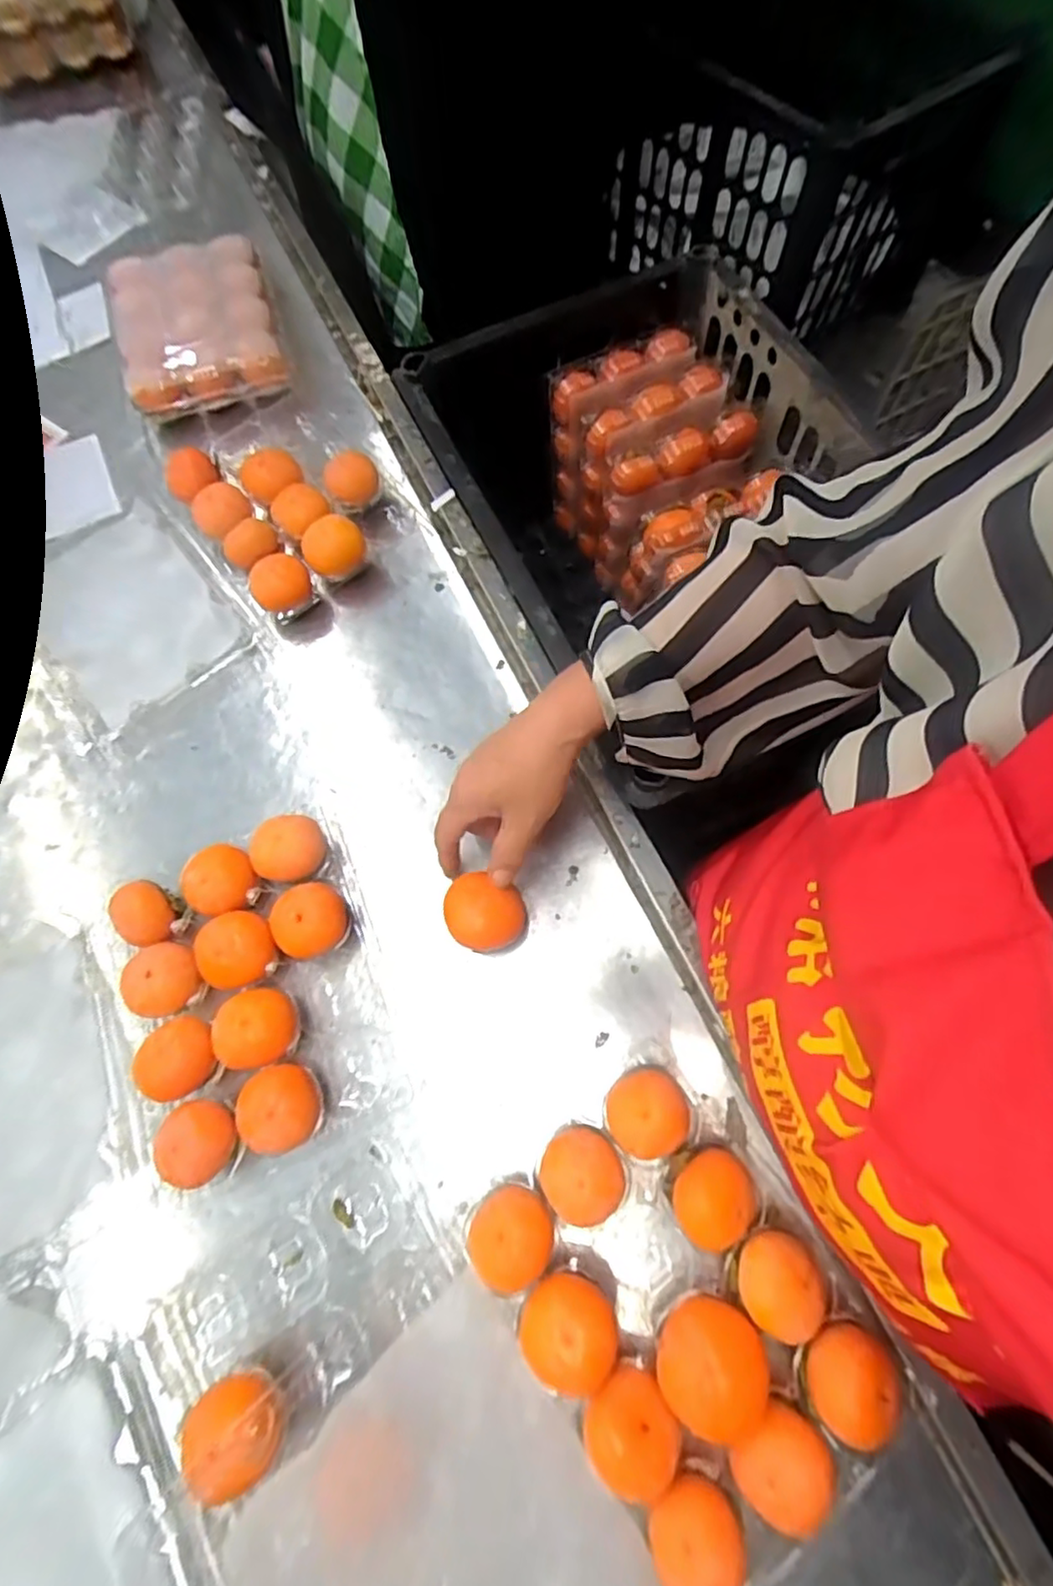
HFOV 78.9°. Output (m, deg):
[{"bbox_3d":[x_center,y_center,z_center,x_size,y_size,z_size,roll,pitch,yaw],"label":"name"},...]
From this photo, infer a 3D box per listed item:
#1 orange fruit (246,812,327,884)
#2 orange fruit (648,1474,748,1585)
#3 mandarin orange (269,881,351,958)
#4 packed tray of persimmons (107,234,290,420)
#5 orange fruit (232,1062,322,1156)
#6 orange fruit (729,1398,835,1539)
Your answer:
[{"bbox_3d":[-0.169,0.043,0.469,0.047,0.048,0.048,-1,69,3],"label":"orange fruit"},{"bbox_3d":[0.086,0.377,0.329,0.044,0.046,0.044,7,70,6],"label":"orange fruit"},{"bbox_3d":[-0.148,0.089,0.446,0.046,0.042,0.049,-1,69,3],"label":"mandarin orange"},{"bbox_3d":[-0.332,-0.467,0.641,0.153,0.048,0.189,-17,69,-3],"label":"packed tray of persimmons"},{"bbox_3d":[-0.156,0.199,0.407,0.047,0.035,0.049,-1,69,3],"label":"orange fruit"},{"bbox_3d":[0.133,0.349,0.339,0.040,0.045,0.047,40,76,16],"label":"orange fruit"}]

